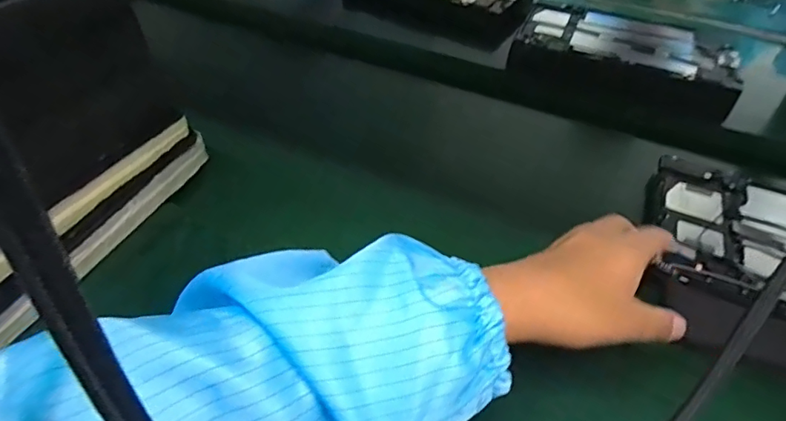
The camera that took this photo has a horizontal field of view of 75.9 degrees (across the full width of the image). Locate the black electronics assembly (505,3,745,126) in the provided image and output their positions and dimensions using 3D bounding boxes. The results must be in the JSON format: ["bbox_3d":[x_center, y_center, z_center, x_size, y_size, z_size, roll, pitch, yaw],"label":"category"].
[{"bbox_3d":[0.272,-0.177,0.600,0.237,0.053,0.144,22,46,18],"label":"black electronics assembly"}]

